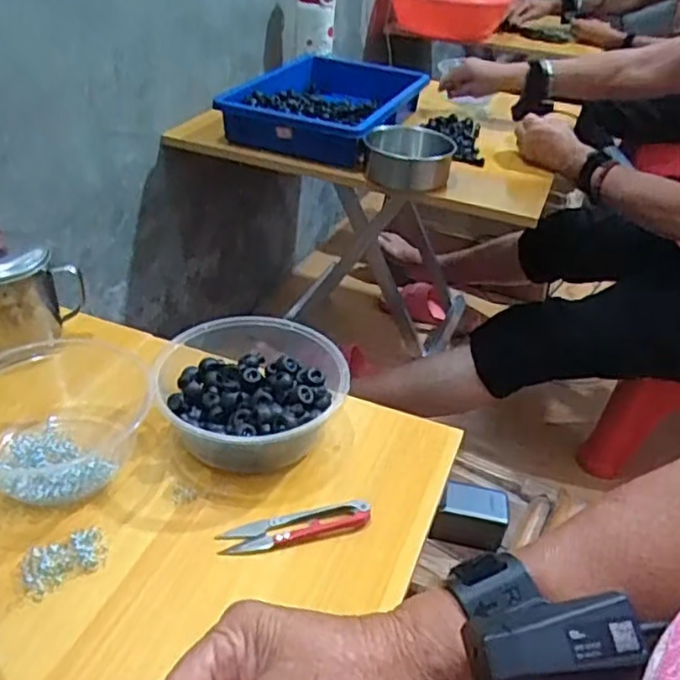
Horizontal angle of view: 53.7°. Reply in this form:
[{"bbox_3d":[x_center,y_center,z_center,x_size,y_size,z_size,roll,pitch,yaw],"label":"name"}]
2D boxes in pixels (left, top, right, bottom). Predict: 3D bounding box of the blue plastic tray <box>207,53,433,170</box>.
[{"bbox_3d":[-0.016,-0.381,1.084,0.254,0.067,0.338,15,37,12],"label":"blue plastic tray"}]

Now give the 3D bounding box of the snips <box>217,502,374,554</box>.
[{"bbox_3d":[-0.029,0.126,0.452,0.101,0.011,0.023,-5,38,-14],"label":"snips"}]

